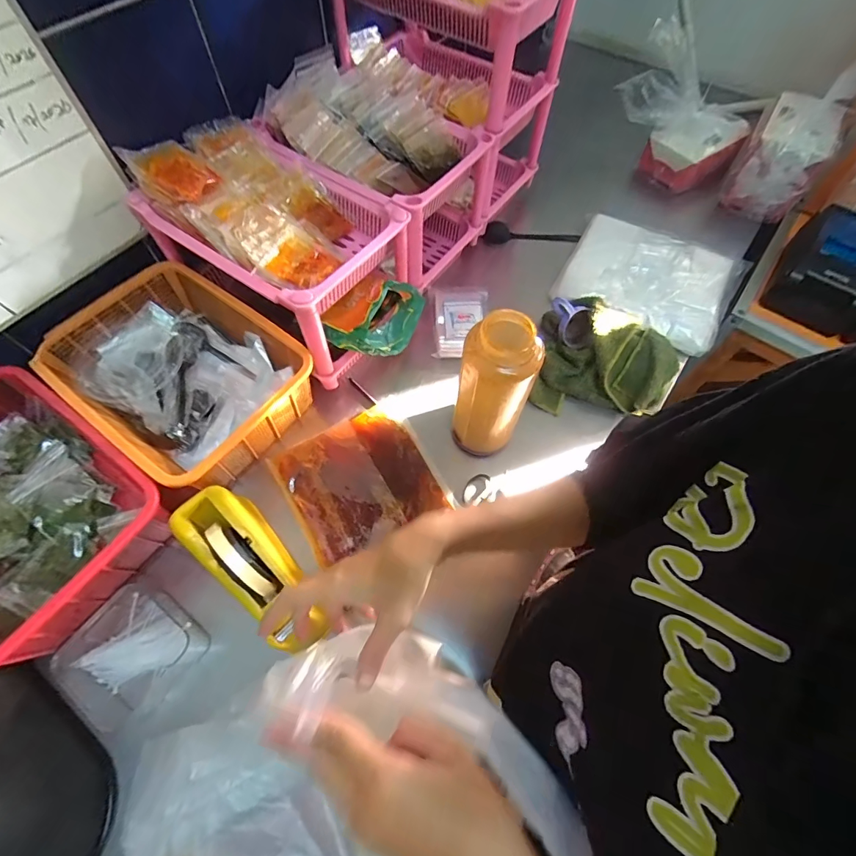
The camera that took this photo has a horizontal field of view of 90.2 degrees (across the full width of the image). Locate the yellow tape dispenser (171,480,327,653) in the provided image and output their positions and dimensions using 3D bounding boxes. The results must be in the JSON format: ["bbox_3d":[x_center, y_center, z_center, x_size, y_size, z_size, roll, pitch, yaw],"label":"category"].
[{"bbox_3d":[-0.188,0.155,0.469,0.067,0.103,0.197,-40,80,-19],"label":"yellow tape dispenser"}]

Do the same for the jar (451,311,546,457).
[{"bbox_3d":[0.075,-0.040,0.501,0.077,0.220,0.067,23,65,10],"label":"jar"}]

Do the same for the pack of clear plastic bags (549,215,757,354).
[{"bbox_3d":[0.371,-0.251,0.712,0.266,0.035,0.200,27,65,11],"label":"pack of clear plastic bags"}]

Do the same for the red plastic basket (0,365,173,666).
[{"bbox_3d":[-0.467,0.087,0.486,0.298,0.094,0.222,34,67,15],"label":"red plastic basket"}]

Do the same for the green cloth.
[{"bbox_3d":[0.261,-0.106,0.625,0.182,0.092,0.153,12,63,5],"label":"green cloth"}]

